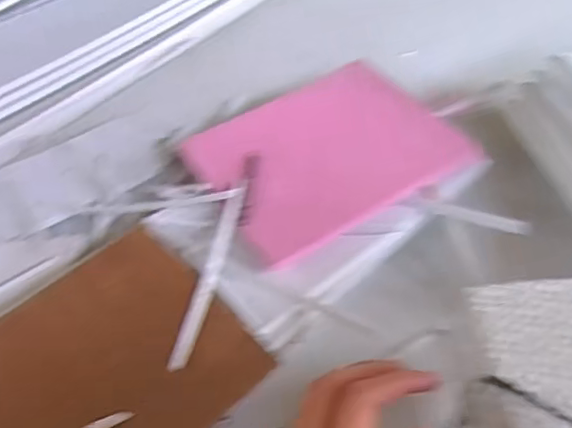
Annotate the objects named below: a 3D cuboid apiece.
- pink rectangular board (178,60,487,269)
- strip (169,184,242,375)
[{"bbox_3d":[0.050,-0.073,0.689,0.271,0.011,0.194,-30,65,-16],"label":"pink rectangular board"},{"bbox_3d":[-0.074,0.056,0.599,0.020,0.012,0.206,8,53,10],"label":"strip"}]

